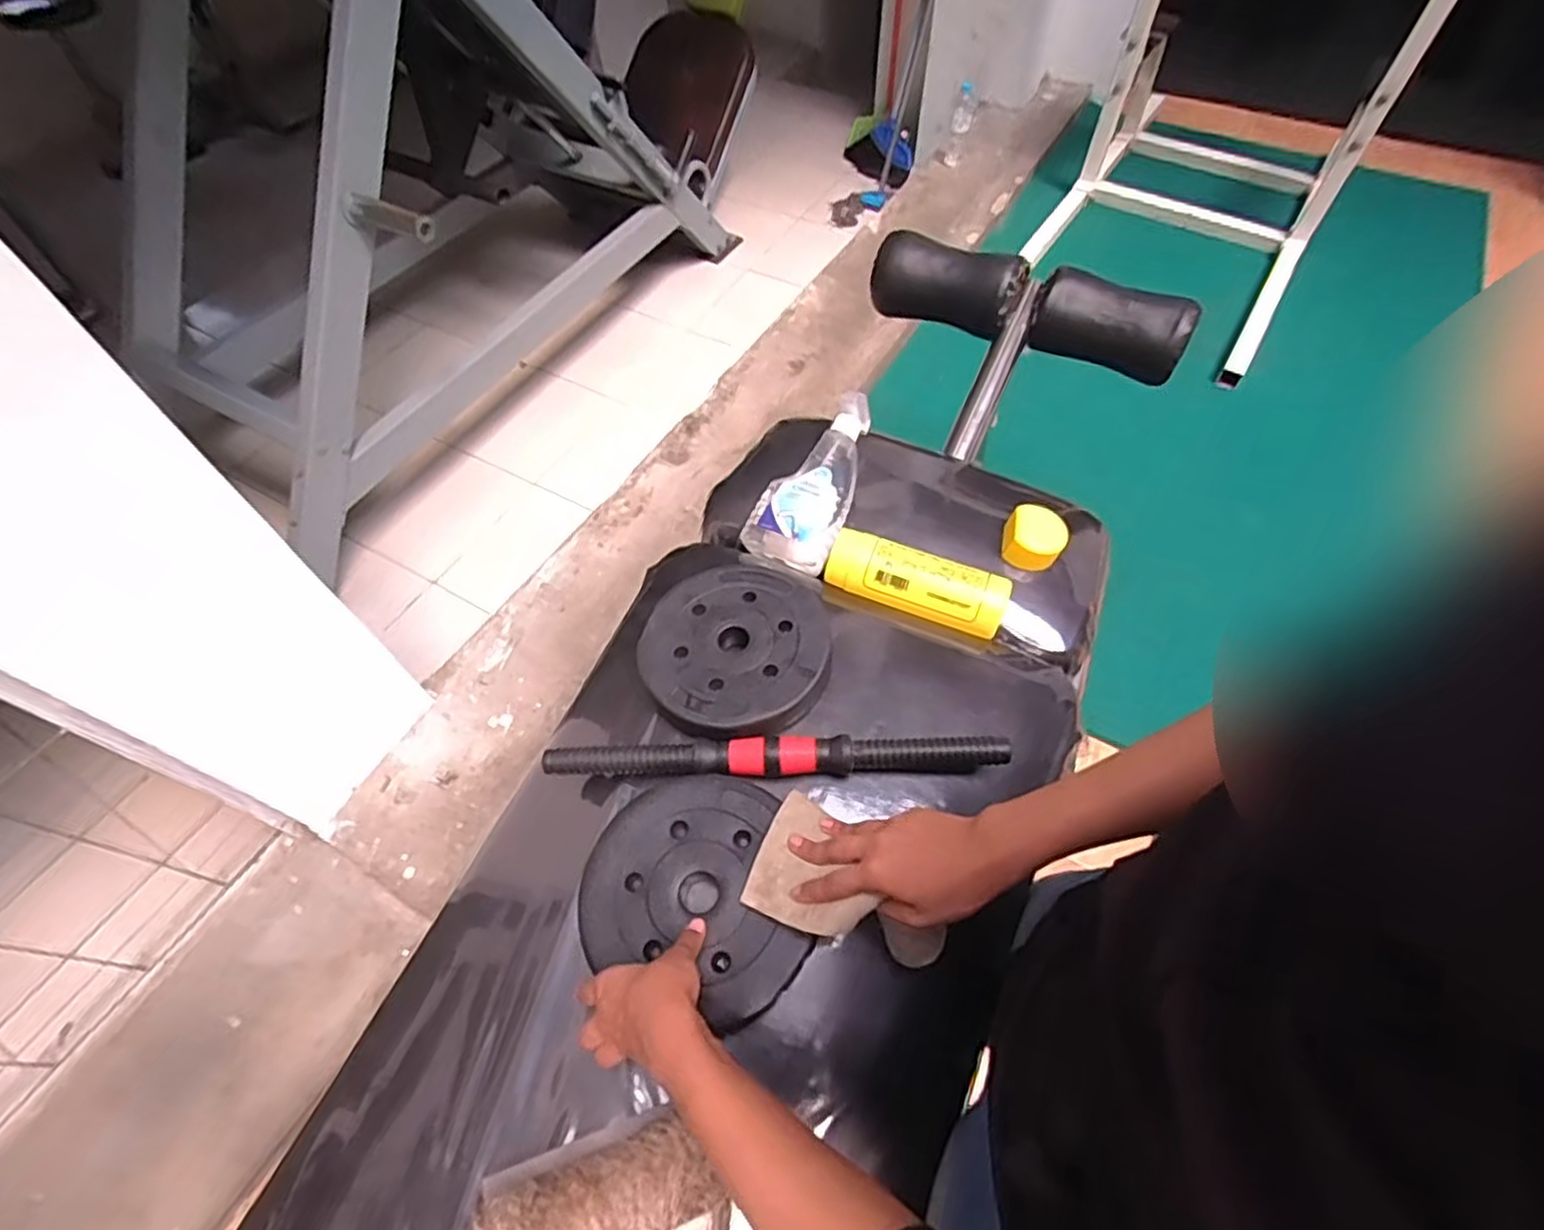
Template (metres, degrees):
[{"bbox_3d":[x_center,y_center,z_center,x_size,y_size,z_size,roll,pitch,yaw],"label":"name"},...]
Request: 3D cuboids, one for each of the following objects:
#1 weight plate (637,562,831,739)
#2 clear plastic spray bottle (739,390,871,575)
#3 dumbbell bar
[{"bbox_3d":[-0.036,0.028,0.678,0.168,0.026,0.175,0,56,0],"label":"weight plate"},{"bbox_3d":[0.050,-0.155,0.809,0.103,0.048,0.213,23,73,15],"label":"clear plastic spray bottle"},{"bbox_3d":[0.000,0.116,0.612,0.380,0.028,0.034,-1,56,0],"label":"dumbbell bar"}]

